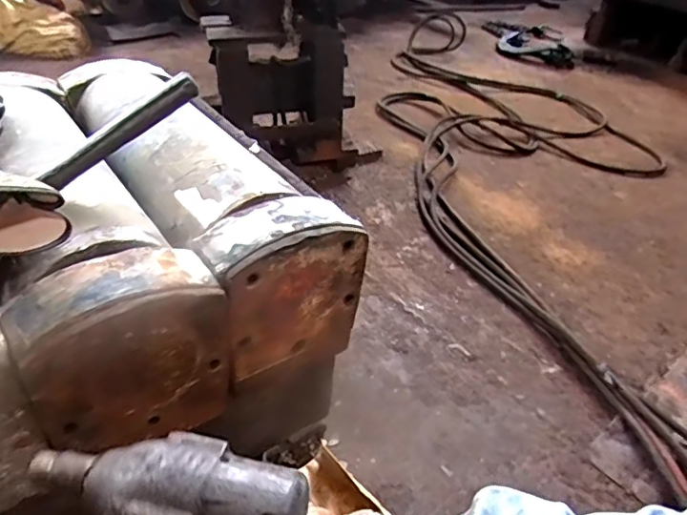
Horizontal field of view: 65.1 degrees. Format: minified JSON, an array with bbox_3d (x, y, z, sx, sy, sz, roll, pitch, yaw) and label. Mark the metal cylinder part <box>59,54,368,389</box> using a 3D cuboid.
[{"bbox_3d":[-0.195,-0.097,0.701,0.163,0.165,0.544,-21,45,-30],"label":"metal cylinder part"}]

